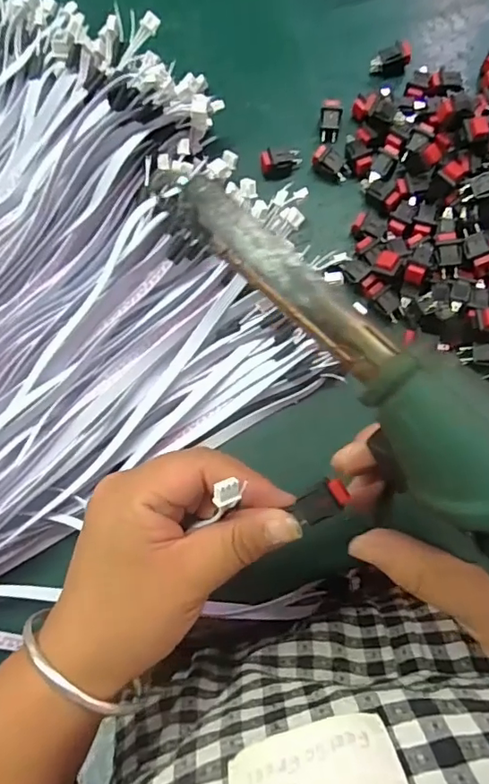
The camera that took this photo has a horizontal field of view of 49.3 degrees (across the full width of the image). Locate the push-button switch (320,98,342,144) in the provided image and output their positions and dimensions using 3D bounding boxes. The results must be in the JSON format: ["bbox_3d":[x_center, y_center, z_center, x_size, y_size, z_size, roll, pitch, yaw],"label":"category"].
[{"bbox_3d":[0.054,-0.172,0.337,0.013,0.008,0.026,7,95,5],"label":"push-button switch"}]

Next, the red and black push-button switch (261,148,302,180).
[{"bbox_3d":[0.023,-0.146,0.336,0.026,0.017,0.011,-12,79,5],"label":"red and black push-button switch"}]

